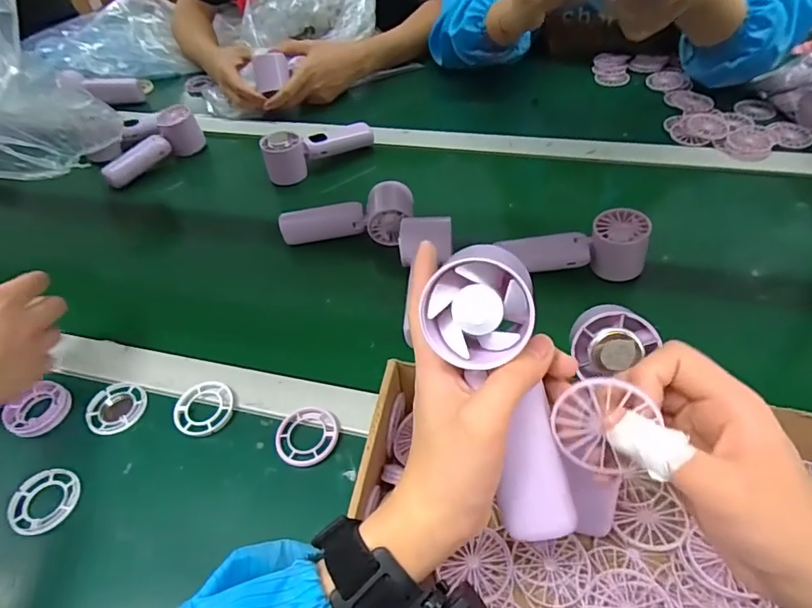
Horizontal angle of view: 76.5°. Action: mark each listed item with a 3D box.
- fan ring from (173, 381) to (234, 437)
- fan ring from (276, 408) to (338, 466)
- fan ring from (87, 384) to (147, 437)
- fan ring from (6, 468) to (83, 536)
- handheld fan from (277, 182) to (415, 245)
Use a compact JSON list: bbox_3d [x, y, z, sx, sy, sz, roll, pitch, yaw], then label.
[{"bbox_3d":[-0.185,0.095,0.470,0.053,0.006,0.054,-3,50,3],"label":"fan ring"},{"bbox_3d":[-0.085,0.113,0.443,0.053,0.011,0.056,-3,50,3],"label":"fan ring"},{"bbox_3d":[-0.270,0.098,0.482,0.054,0.010,0.054,-3,50,3],"label":"fan ring"},{"bbox_3d":[-0.301,0.164,0.430,0.055,0.009,0.051,-3,50,3],"label":"fan ring"},{"bbox_3d":[-0.067,-0.105,0.612,0.162,0.048,0.072,2,50,7],"label":"handheld fan"}]

